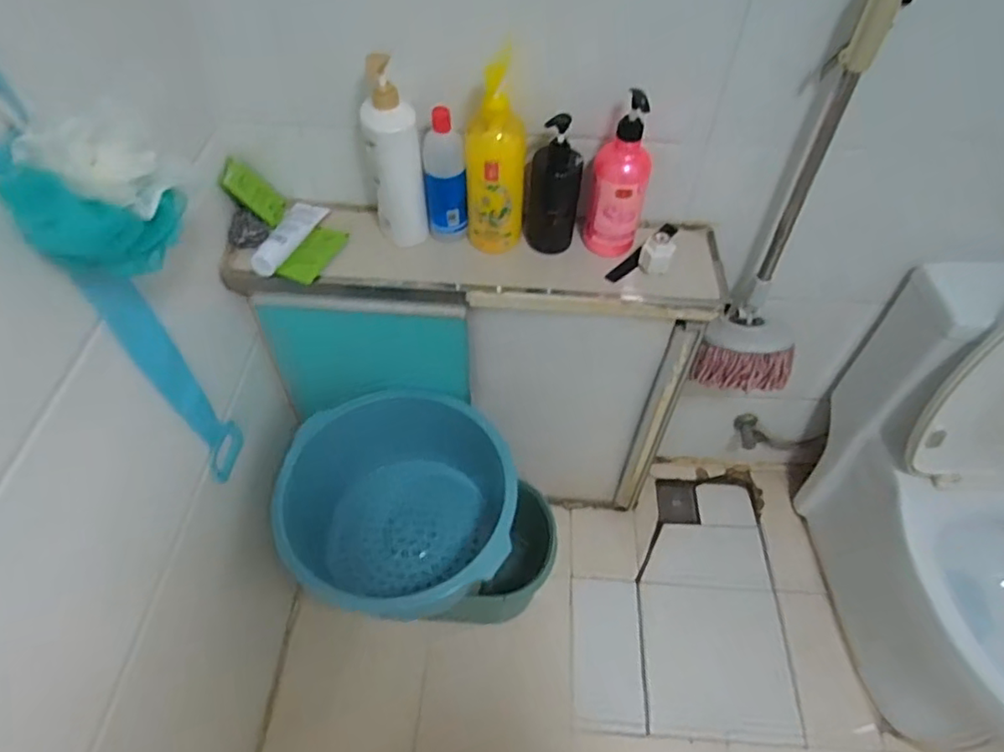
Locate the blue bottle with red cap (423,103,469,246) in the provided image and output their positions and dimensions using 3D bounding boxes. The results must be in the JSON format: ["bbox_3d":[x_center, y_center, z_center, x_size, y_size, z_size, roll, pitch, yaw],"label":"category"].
[{"bbox_3d":[-0.081,-0.277,0.888,0.056,0.209,0.051,-8,53,-7],"label":"blue bottle with red cap"}]

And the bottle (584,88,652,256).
[{"bbox_3d":[0.166,-0.268,0.858,0.077,0.244,0.067,12,53,8],"label":"bottle"}]

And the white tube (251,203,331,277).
[{"bbox_3d":[-0.327,-0.216,0.941,0.053,0.028,0.161,16,54,11],"label":"white tube"}]

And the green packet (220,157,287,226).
[{"bbox_3d":[-0.380,-0.280,0.943,0.008,0.114,0.055,13,71,33],"label":"green packet"}]

